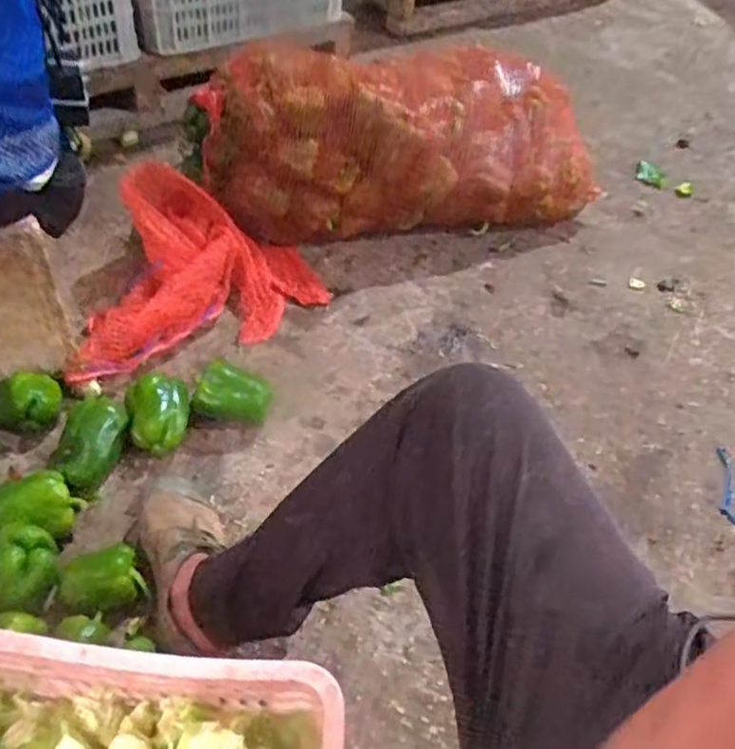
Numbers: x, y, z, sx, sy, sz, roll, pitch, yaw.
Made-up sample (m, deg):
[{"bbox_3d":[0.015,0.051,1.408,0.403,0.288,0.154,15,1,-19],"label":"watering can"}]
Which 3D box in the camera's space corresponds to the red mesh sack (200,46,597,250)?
[{"bbox_3d":[0.079,-0.472,1.359,0.762,0.271,0.277,-5,49,-10],"label":"red mesh sack"}]

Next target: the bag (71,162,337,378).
[{"bbox_3d":[-0.299,-0.195,1.187,0.439,0.164,0.324,-14,51,-17],"label":"bag"}]

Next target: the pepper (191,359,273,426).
[{"bbox_3d":[-0.201,0.032,1.045,0.108,0.085,0.067,7,48,0],"label":"pepper"}]

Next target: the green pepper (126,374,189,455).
[{"bbox_3d":[-0.302,0.063,1.018,0.086,0.090,0.088,3,49,-3],"label":"green pepper"}]

